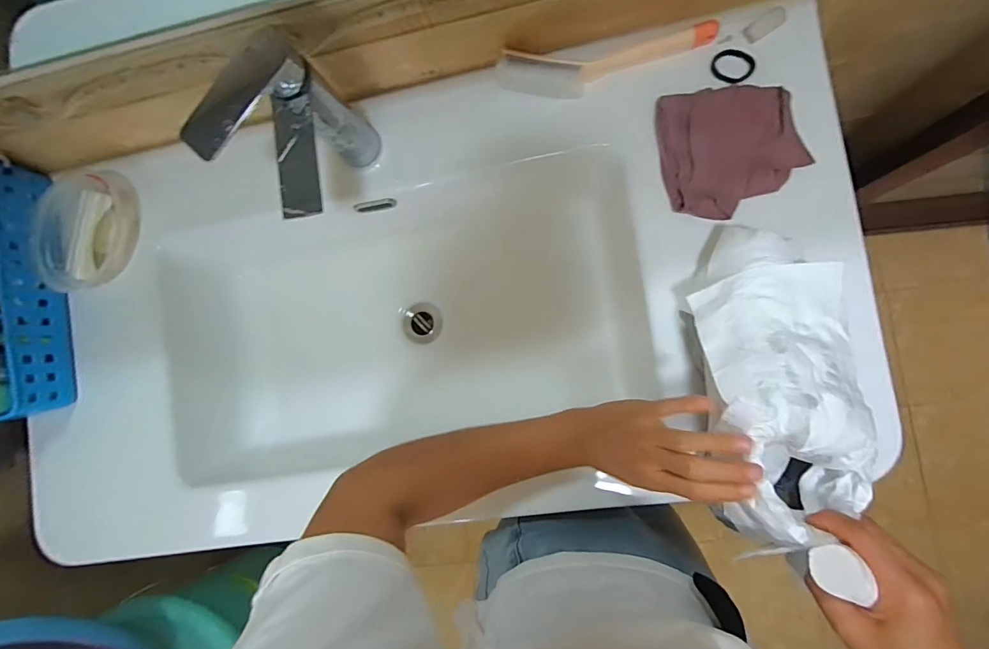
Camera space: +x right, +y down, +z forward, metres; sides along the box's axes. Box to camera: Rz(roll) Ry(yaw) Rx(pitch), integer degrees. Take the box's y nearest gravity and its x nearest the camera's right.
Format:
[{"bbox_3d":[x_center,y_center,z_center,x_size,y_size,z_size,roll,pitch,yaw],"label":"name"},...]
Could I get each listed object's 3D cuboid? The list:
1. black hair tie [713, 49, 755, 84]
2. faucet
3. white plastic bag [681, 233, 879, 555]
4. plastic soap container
[{"bbox_3d":[0.252,-0.274,0.477,0.042,0.006,0.035,29,92,8],"label":"black hair tie"},{"bbox_3d":[-0.171,-0.168,0.450,0.112,0.196,0.120,0,87,8],"label":"faucet"},{"bbox_3d":[0.237,0.039,0.383,0.111,0.094,0.262,-3,75,8],"label":"white plastic bag"},{"bbox_3d":[-0.522,-0.119,0.573,0.101,0.051,0.157,15,90,9],"label":"plastic soap container"}]

